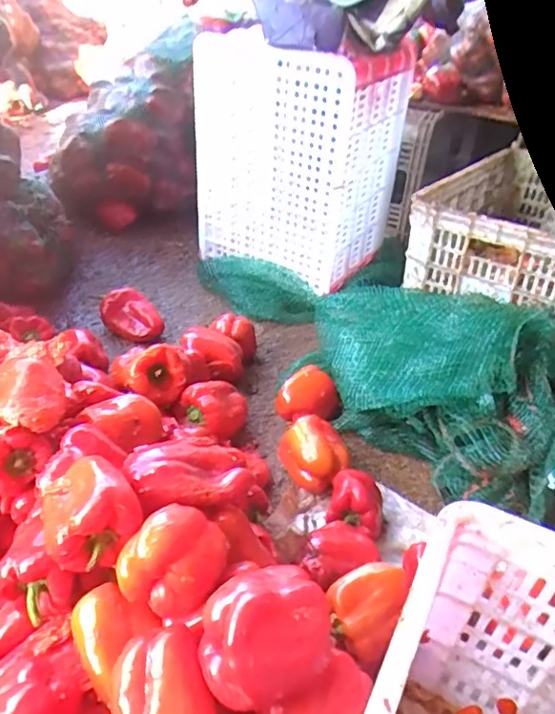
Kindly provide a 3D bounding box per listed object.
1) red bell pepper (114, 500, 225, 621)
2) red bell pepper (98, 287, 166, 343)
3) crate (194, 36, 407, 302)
[{"bbox_3d":[-0.094,0.183,0.538,0.094,0.070,0.083,12,38,10],"label":"red bell pepper"},{"bbox_3d":[-0.295,-0.076,1.170,0.099,0.079,0.119,-16,42,-25],"label":"red bell pepper"},{"bbox_3d":[0.043,-0.464,1.323,0.380,0.450,0.323,25,41,24],"label":"crate"}]

